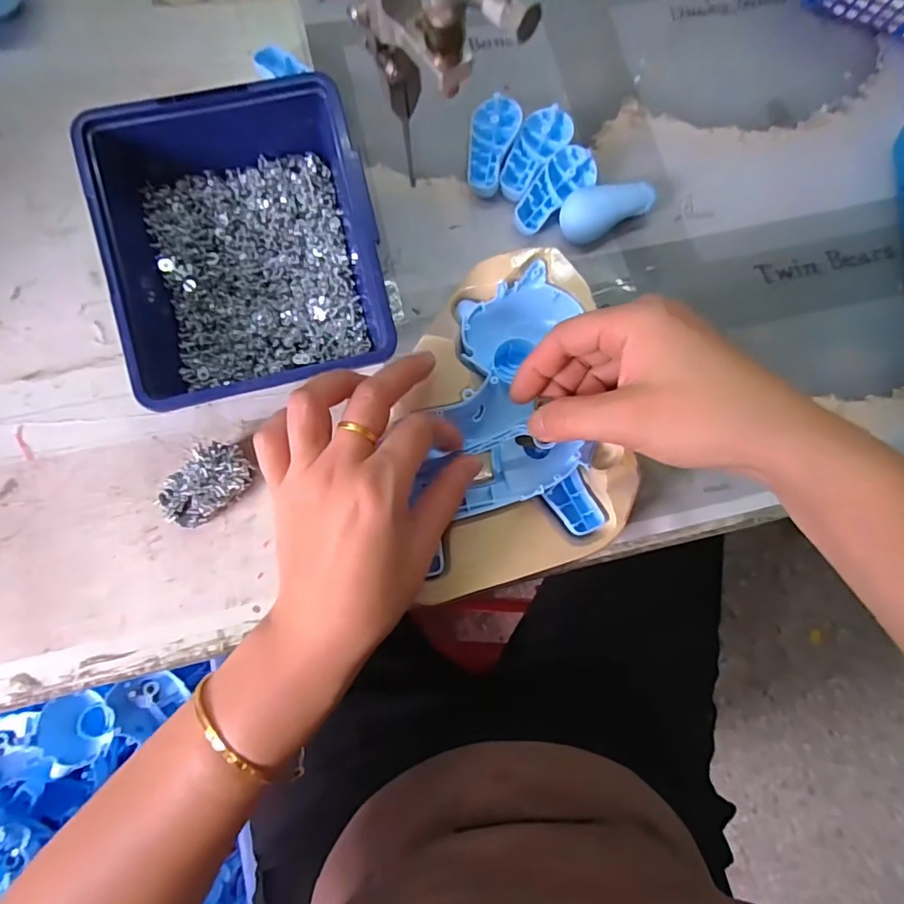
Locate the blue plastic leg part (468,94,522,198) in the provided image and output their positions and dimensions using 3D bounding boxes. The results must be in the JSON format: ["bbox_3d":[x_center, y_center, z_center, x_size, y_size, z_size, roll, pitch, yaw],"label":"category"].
[{"bbox_3d":[0.026,-0.213,0.363,0.032,0.017,0.067,18,81,0],"label":"blue plastic leg part"}]

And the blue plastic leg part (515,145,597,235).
[{"bbox_3d":[0.069,-0.180,0.357,0.030,0.013,0.068,43,82,4],"label":"blue plastic leg part"}]

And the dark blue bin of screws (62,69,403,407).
[{"bbox_3d":[-0.118,-0.118,0.311,0.143,0.076,0.172,-12,82,-5],"label":"dark blue bin of screws"}]

